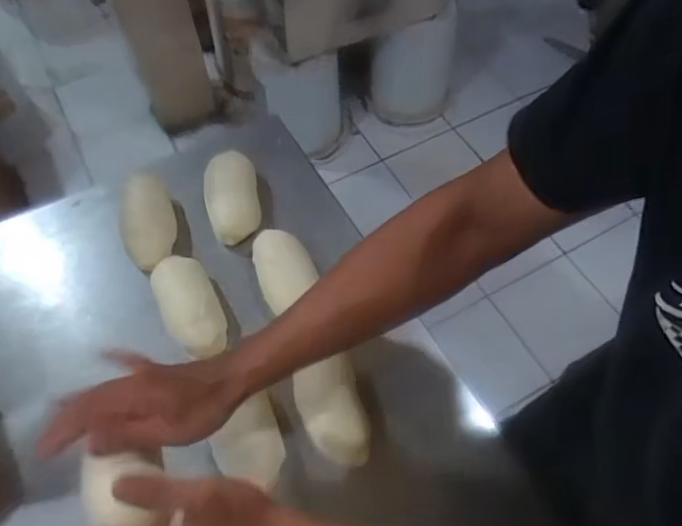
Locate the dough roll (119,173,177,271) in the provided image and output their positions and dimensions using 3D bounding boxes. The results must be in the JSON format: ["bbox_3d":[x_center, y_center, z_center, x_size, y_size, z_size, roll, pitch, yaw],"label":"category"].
[{"bbox_3d":[-0.252,-0.060,0.718,0.062,0.045,0.172,-11,60,-6],"label":"dough roll"}]

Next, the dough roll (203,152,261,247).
[{"bbox_3d":[-0.148,-0.093,0.735,0.069,0.057,0.127,-9,60,-5],"label":"dough roll"}]

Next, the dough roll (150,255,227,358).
[{"bbox_3d":[-0.179,0.048,0.643,0.064,0.054,0.121,-24,62,-13],"label":"dough roll"}]

